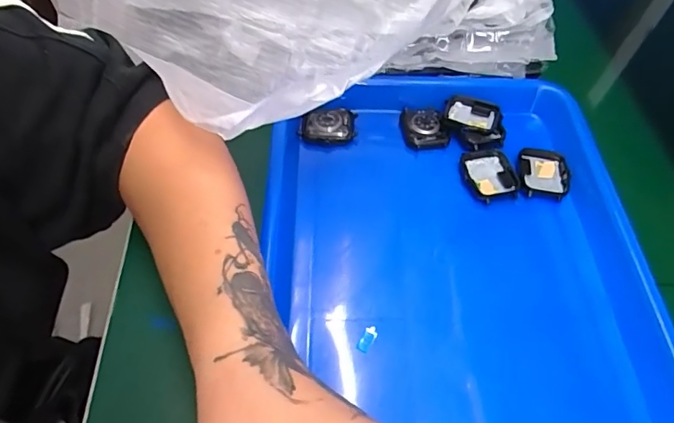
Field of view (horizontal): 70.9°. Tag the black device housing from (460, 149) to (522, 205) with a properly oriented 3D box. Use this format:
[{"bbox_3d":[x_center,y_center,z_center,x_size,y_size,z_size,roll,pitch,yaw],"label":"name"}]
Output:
[{"bbox_3d":[0.119,-0.028,0.369,0.037,0.013,0.044,-17,57,-14],"label":"black device housing"}]

